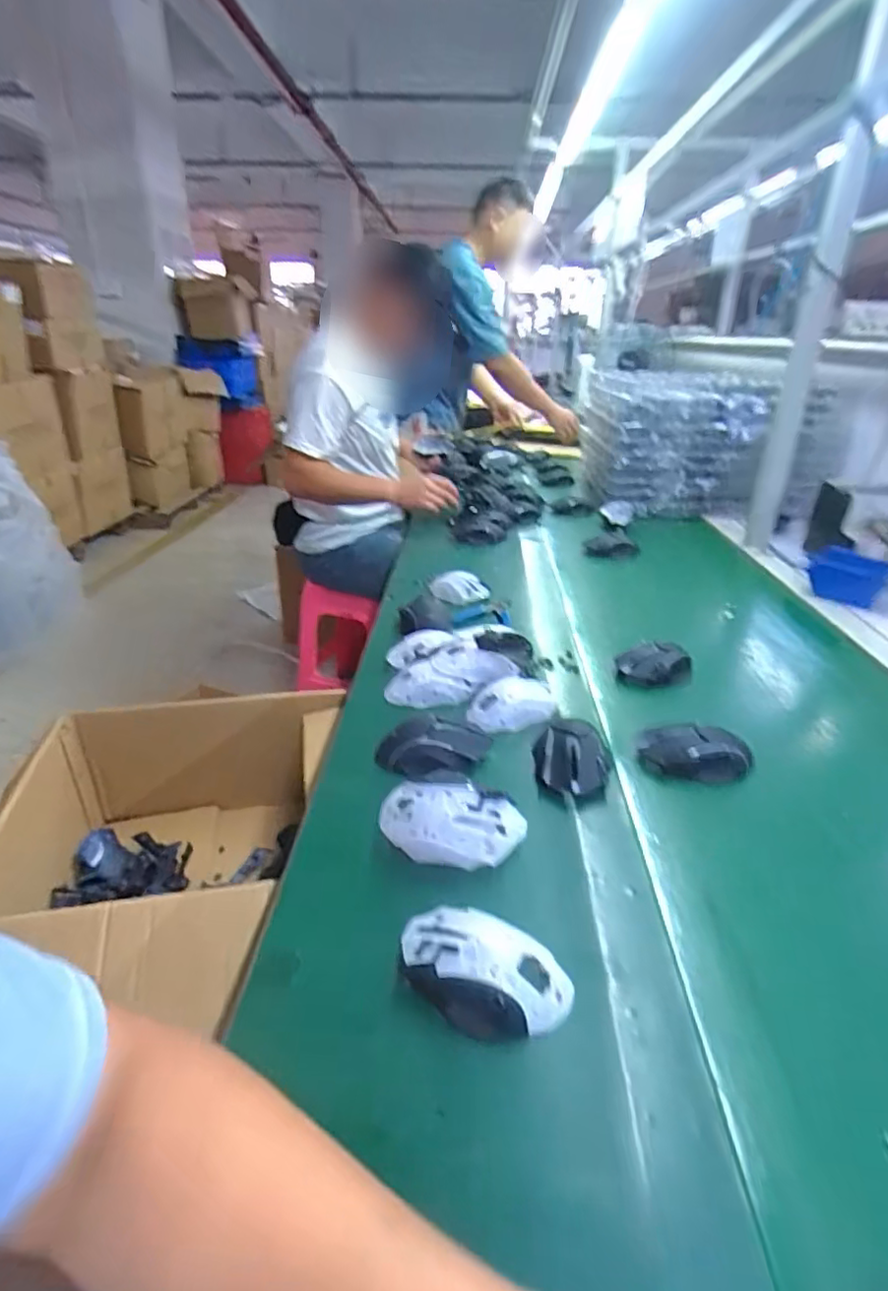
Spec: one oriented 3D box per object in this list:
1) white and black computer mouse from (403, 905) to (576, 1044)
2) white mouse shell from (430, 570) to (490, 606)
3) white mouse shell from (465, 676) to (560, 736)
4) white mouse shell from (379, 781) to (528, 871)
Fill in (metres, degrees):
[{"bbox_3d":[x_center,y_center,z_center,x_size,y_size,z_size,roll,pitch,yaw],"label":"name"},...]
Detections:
[{"bbox_3d":[0.025,0.218,0.410,0.114,0.036,0.063,14,31,25],"label":"white and black computer mouse"},{"bbox_3d":[0.025,-0.093,0.981,0.098,0.035,0.056,18,32,30],"label":"white mouse shell"},{"bbox_3d":[0.074,0.067,0.689,0.091,0.034,0.066,-6,28,-12],"label":"white mouse shell"},{"bbox_3d":[0.007,0.150,0.508,0.123,0.057,0.049,1,27,2],"label":"white mouse shell"}]

